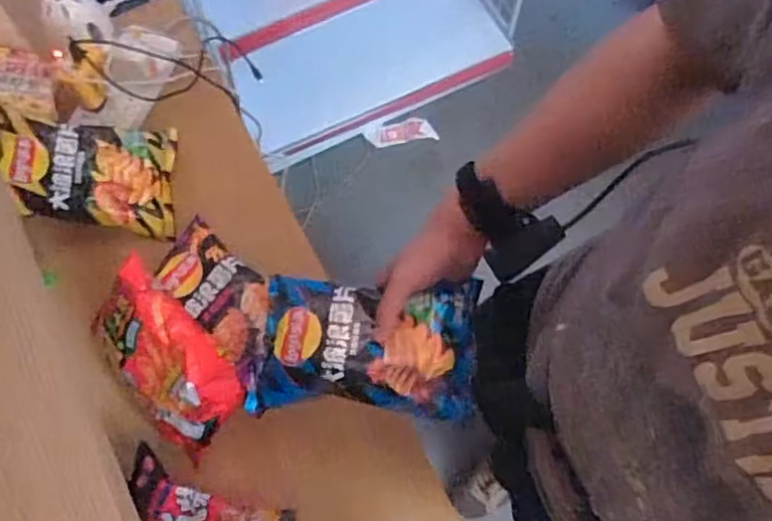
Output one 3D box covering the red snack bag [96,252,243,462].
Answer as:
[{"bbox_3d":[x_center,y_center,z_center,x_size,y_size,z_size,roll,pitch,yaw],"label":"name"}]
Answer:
[{"bbox_3d":[-0.230,0.101,0.660,0.188,0.055,0.121,42,115,12],"label":"red snack bag"}]

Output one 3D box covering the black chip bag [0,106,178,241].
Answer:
[{"bbox_3d":[-0.342,-0.102,0.751,0.192,0.050,0.120,9,88,-23],"label":"black chip bag"}]

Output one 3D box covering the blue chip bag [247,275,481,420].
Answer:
[{"bbox_3d":[-0.019,0.077,0.601,0.198,0.048,0.122,4,71,2],"label":"blue chip bag"}]

